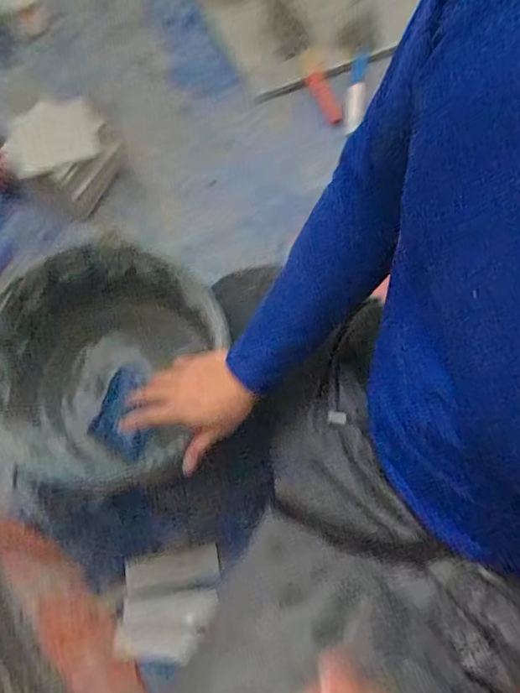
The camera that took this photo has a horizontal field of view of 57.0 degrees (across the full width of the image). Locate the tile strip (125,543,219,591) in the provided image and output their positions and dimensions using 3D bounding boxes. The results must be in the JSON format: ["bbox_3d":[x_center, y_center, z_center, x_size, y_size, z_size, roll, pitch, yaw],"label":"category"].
[{"bbox_3d":[-0.144,0.366,0.792,0.147,0.005,0.047,-7,68,-15],"label":"tile strip"}]

